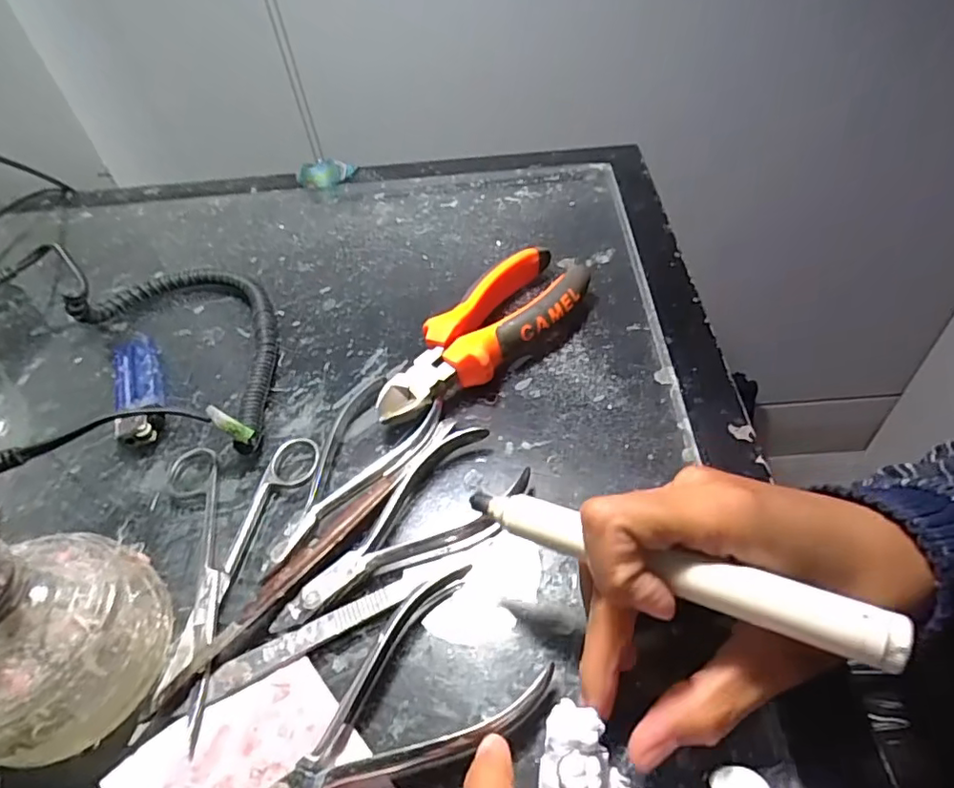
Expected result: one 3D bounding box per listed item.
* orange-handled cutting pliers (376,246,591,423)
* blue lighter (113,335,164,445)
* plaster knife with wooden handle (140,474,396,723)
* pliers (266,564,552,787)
[{"bbox_3d":[0.006,-0.034,0.325,0.053,0.026,0.152,31,57,30],"label":"orange-handled cutting pliers"},{"bbox_3d":[-0.194,-0.003,0.330,0.023,0.015,0.081,-23,49,-14],"label":"blue lighter"},{"bbox_3d":[-0.080,0.078,0.241,0.013,0.007,0.125,27,56,28],"label":"plaster knife with wooden handle"},{"bbox_3d":[-0.033,0.117,0.201,0.115,0.011,0.062,-34,52,-23],"label":"pliers"}]

